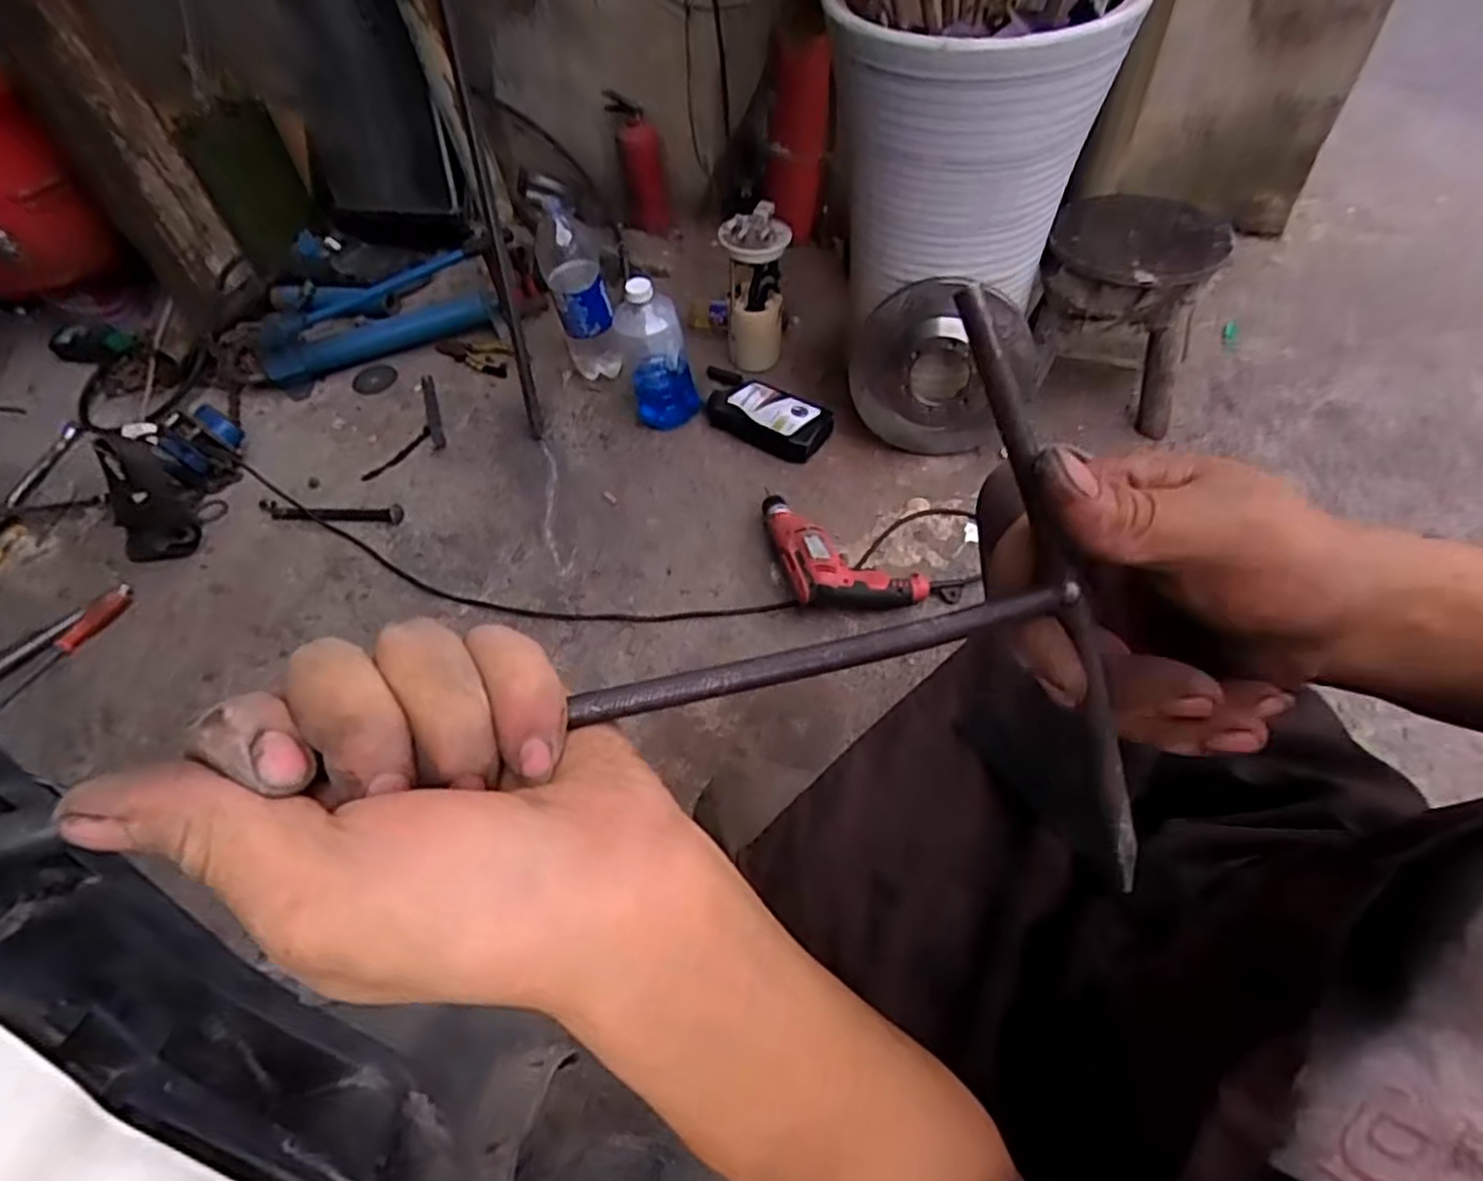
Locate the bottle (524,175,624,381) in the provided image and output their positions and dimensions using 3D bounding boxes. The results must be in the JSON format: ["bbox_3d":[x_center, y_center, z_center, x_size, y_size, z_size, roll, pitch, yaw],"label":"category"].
[{"bbox_3d":[-0.292,-0.533,1.327,0.104,0.326,0.123,-16,54,-7],"label":"bottle"}]

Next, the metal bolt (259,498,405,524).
[{"bbox_3d":[-0.712,-0.137,1.276,0.279,0.023,0.035,6,55,9],"label":"metal bolt"}]

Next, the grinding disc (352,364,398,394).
[{"bbox_3d":[-0.737,-0.426,1.497,0.085,0.008,0.089,-19,55,-9],"label":"grinding disc"}]

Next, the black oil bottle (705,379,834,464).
[{"bbox_3d":[0.043,-0.309,1.308,0.229,0.064,0.101,28,61,23],"label":"black oil bottle"}]

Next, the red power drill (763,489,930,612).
[{"bbox_3d":[0.118,-0.038,1.103,0.295,0.069,0.141,32,62,27],"label":"red power drill"}]

